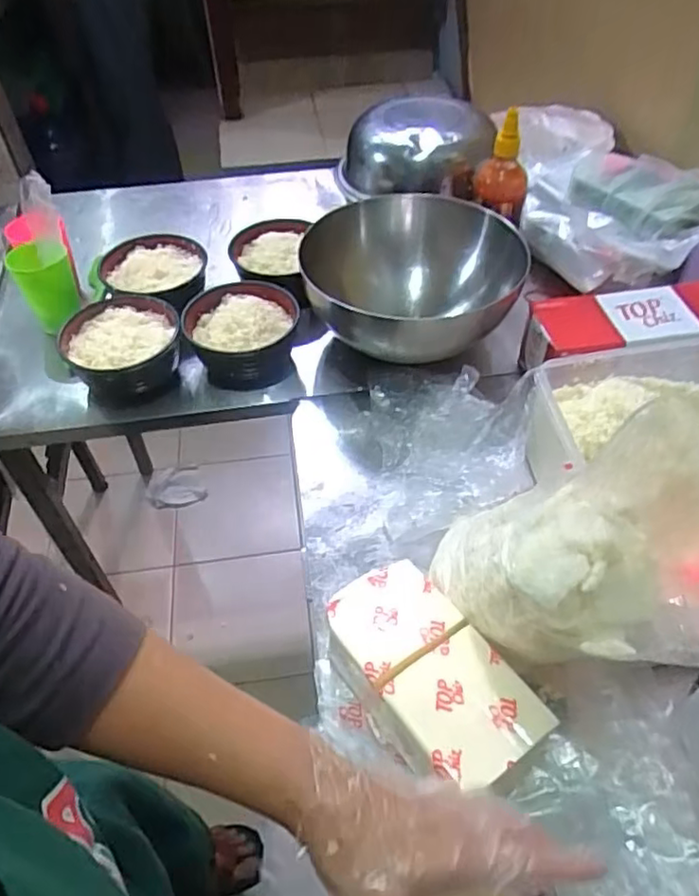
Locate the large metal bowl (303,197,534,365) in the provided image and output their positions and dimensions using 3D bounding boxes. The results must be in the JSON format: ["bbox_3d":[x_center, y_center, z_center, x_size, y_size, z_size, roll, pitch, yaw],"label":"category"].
[{"bbox_3d":[0.077,-0.206,0.808,0.261,0.103,0.261,-1,48,1],"label":"large metal bowl"}]

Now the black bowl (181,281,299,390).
[{"bbox_3d":[-0.135,-0.146,0.829,0.133,0.079,0.127,-1,48,1],"label":"black bowl"}]

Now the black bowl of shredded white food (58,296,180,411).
[{"bbox_3d":[-0.279,-0.120,0.804,0.134,0.071,0.130,-1,48,1],"label":"black bowl of shredded white food"}]

